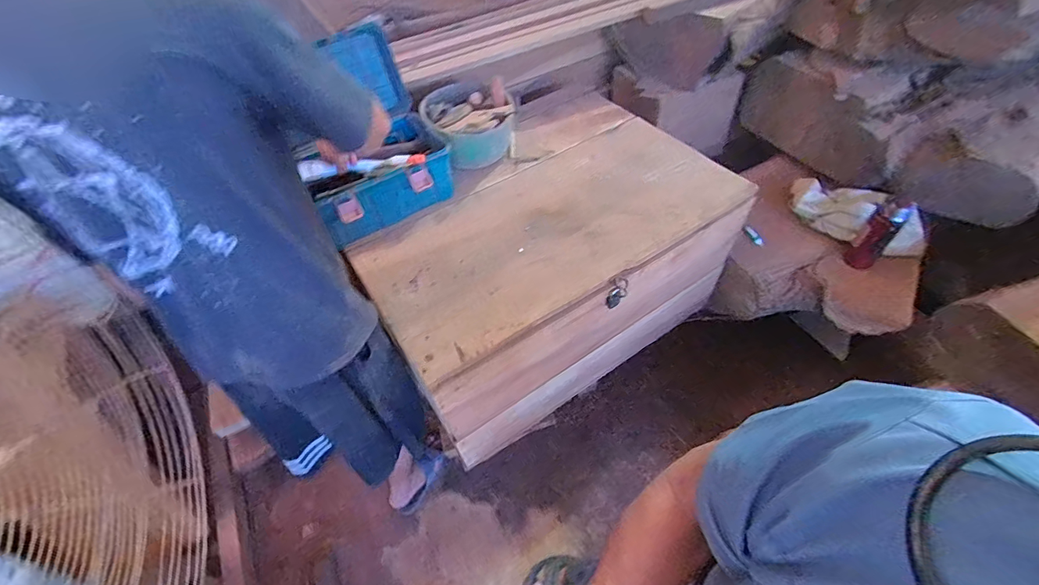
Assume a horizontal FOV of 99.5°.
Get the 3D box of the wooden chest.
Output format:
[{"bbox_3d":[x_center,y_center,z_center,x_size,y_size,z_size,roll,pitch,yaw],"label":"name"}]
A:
[{"bbox_3d":[0.066,-0.085,1.381,0.997,0.498,0.662,-31,56,-19],"label":"wooden chest"}]

